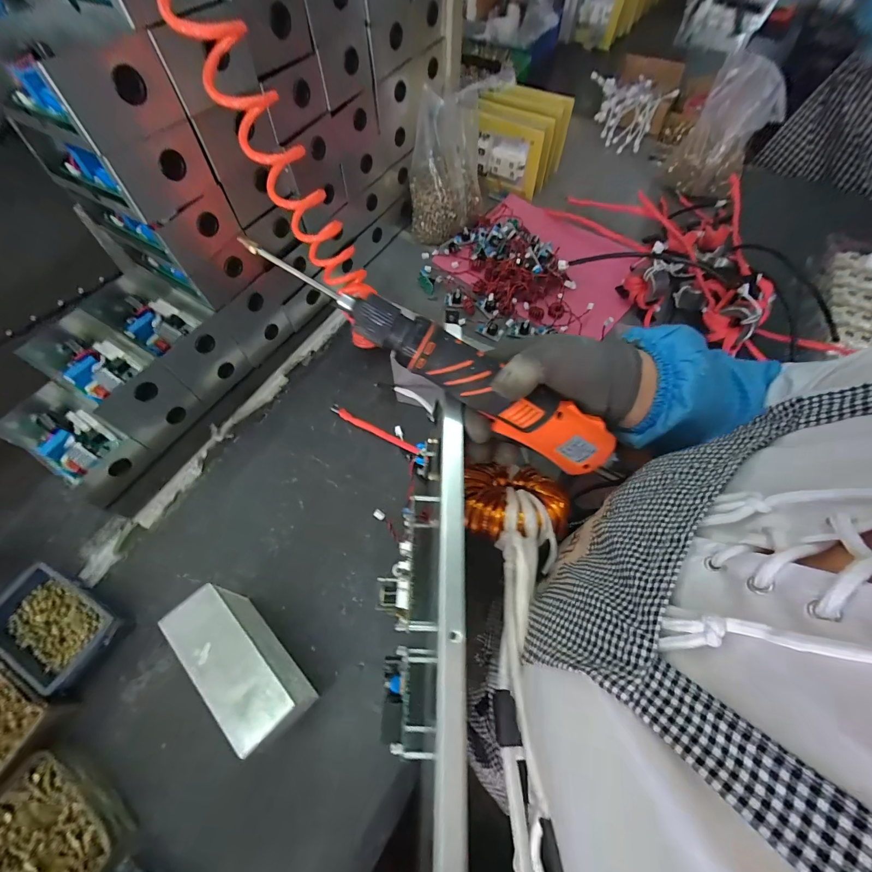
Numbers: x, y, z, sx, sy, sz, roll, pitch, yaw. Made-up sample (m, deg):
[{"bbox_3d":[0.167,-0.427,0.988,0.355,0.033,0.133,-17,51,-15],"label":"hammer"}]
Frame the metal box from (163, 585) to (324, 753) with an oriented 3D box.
[{"bbox_3d":[-0.210,0.247,0.435,0.159,0.121,0.066,41,68,18],"label":"metal box"}]

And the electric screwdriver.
[{"bbox_3d":[0.007,-0.057,0.296,0.299,0.033,0.039,30,64,-9],"label":"electric screwdriver"}]

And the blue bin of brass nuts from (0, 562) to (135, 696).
[{"bbox_3d":[-0.466,0.230,0.474,0.156,0.043,0.095,27,65,12],"label":"blue bin of brass nuts"}]

